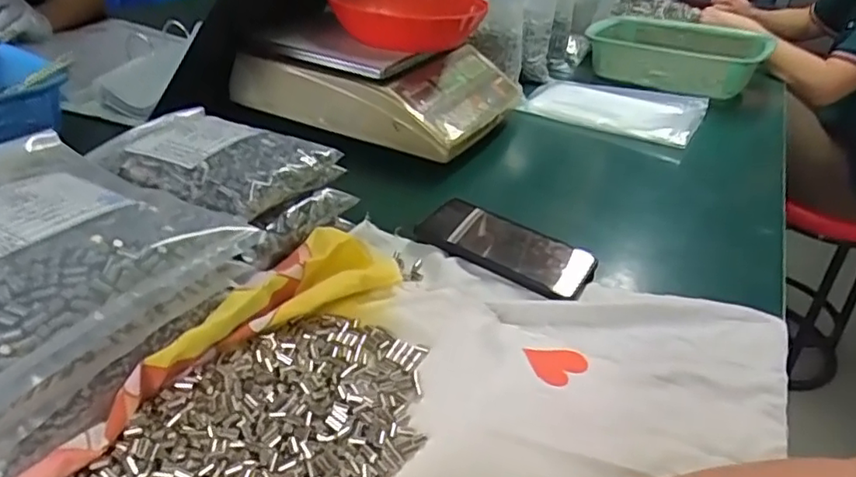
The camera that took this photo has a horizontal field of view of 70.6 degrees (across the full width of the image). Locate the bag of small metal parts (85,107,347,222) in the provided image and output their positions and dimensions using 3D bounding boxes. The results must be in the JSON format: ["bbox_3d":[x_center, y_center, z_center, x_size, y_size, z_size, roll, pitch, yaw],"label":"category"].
[{"bbox_3d":[-0.180,-0.067,0.511,0.176,0.038,0.144,14,34,10],"label":"bag of small metal parts"}]

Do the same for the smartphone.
[{"bbox_3d":[0.074,0.004,0.575,0.163,0.013,0.079,22,36,22],"label":"smartphone"}]

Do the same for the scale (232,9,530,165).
[{"bbox_3d":[-0.057,-0.233,0.821,0.324,0.109,0.257,18,35,16],"label":"scale"}]

